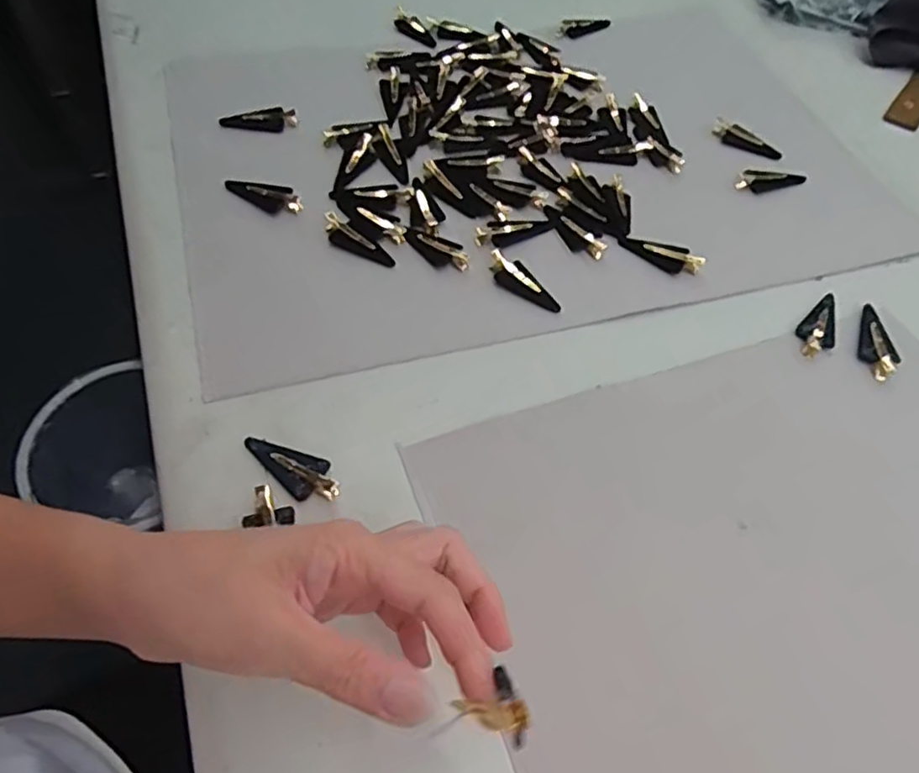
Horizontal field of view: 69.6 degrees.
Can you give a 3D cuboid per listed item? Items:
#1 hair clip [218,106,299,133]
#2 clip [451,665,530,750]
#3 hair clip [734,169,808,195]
[{"bbox_3d":[-0.163,-0.219,0.539,0.060,0.011,0.015,-3,57,-5],"label":"hair clip"},{"bbox_3d":[0.013,0.112,0.225,0.019,0.020,0.023,-27,62,-19],"label":"clip"},{"bbox_3d":[0.255,-0.170,0.544,0.059,0.007,0.022,-10,58,-10],"label":"hair clip"}]

